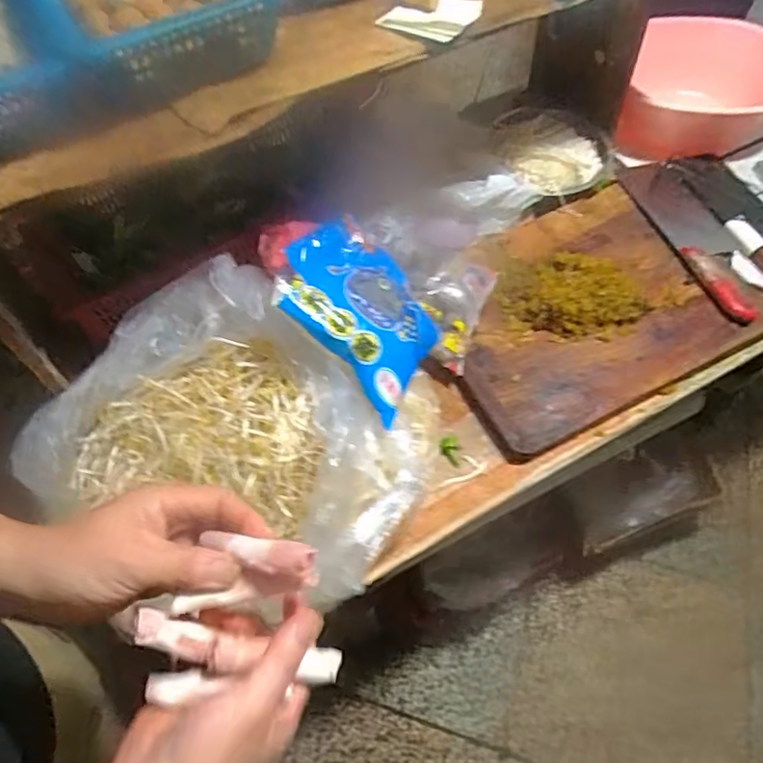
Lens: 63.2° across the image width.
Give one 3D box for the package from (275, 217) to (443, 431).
[{"bbox_3d":[-0.020,-0.081,0.691,0.206,0.052,0.159,43,49,-1],"label":"package"}]

